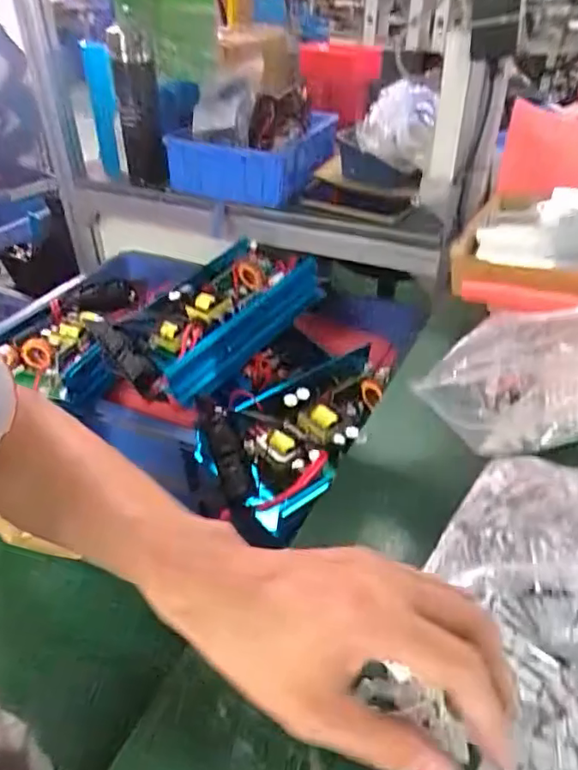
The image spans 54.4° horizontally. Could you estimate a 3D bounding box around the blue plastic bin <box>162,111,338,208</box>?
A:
[{"bbox_3d":[-0.056,-0.408,1.001,0.217,0.089,0.256,20,41,22],"label":"blue plastic bin"}]

